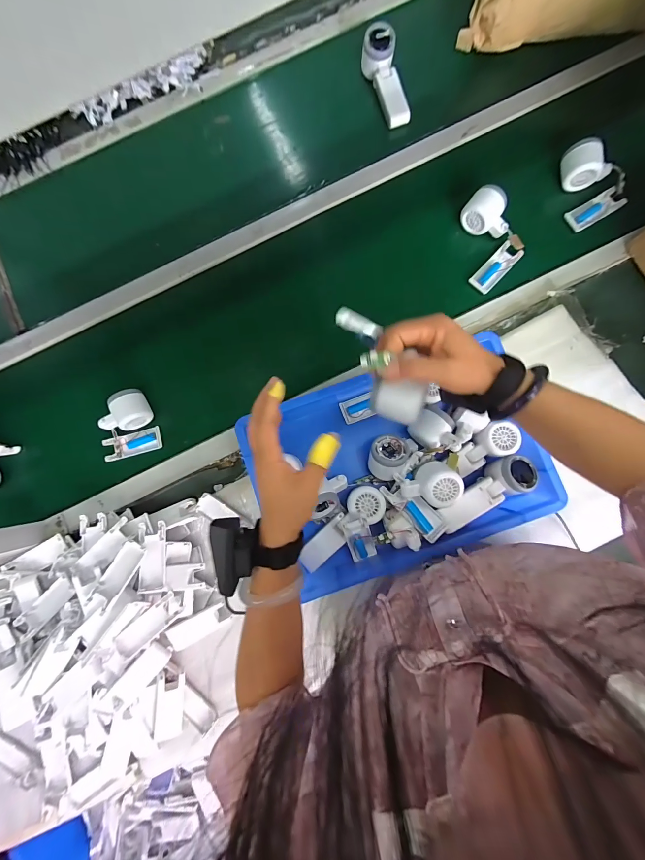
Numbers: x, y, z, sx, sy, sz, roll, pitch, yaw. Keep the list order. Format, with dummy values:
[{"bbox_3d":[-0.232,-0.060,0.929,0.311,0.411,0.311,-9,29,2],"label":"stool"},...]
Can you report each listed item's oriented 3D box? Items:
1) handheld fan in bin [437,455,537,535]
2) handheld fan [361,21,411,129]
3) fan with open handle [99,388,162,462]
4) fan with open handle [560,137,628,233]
[{"bbox_3d":[0.249,0.092,0.513,0.166,0.042,0.058,-26,82,0],"label":"handheld fan in bin"},{"bbox_3d":[0.127,-0.682,0.653,0.057,0.049,0.174,-21,98,0],"label":"handheld fan"},{"bbox_3d":[-0.348,-0.009,0.600,0.095,0.063,0.108,-15,82,1],"label":"fan with open handle"},{"bbox_3d":[0.483,-0.441,0.590,0.086,0.059,0.135,-14,82,1],"label":"fan with open handle"}]

